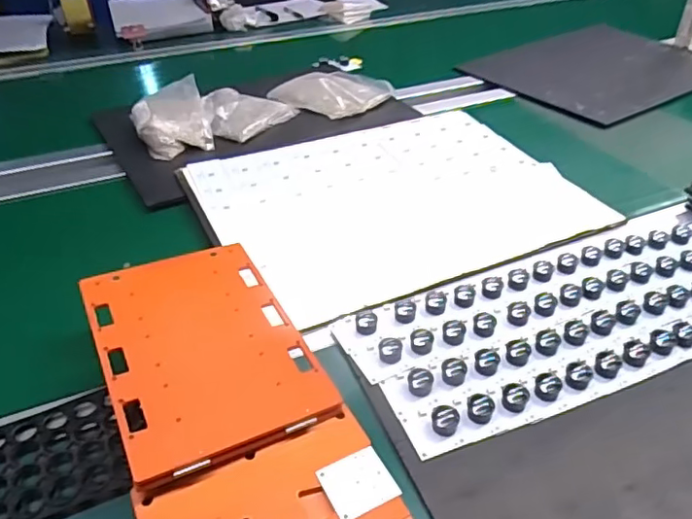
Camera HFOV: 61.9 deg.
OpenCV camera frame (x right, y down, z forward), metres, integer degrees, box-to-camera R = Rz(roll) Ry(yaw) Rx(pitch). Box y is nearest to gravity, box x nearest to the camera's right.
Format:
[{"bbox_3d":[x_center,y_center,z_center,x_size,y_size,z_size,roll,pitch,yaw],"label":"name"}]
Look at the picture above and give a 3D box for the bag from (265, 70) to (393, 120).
[{"bbox_3d":[-0.021,-0.302,1.027,0.161,0.029,0.166,-32,47,-34],"label":"bag"}]

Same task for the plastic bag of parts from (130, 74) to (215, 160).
[{"bbox_3d":[-0.279,-0.226,0.911,0.113,0.048,0.166,-13,39,-16],"label":"plastic bag of parts"}]

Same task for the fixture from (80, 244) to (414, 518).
[{"bbox_3d":[-0.073,0.138,0.427,0.159,0.023,0.436,-17,46,-24],"label":"fixture"}]

